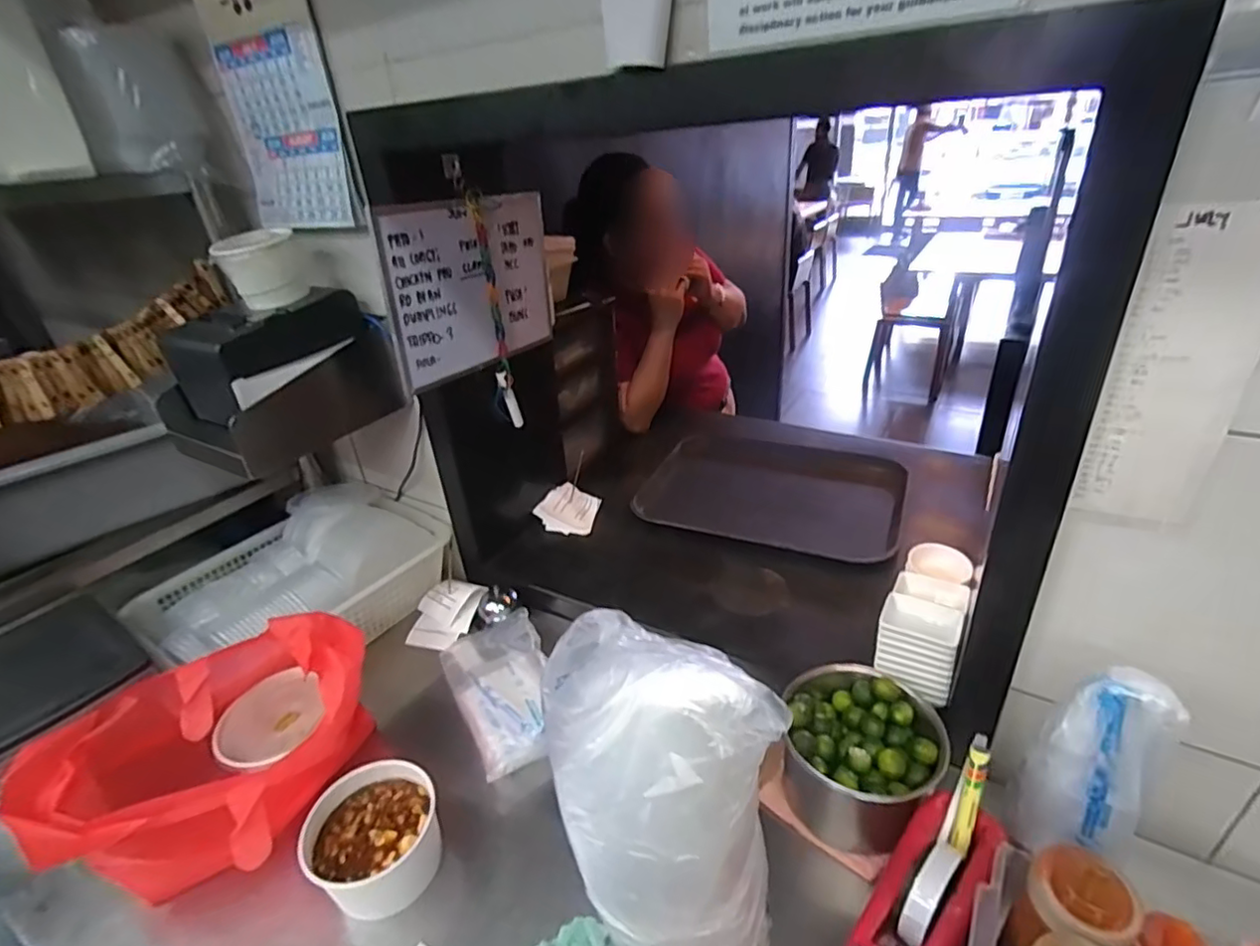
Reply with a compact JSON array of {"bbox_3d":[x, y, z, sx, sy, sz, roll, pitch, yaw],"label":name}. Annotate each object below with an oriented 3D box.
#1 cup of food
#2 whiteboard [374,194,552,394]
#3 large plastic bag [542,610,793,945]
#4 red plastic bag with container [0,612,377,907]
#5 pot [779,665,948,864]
[{"bbox_3d":[-0.251,0.369,0.603,0.118,0.069,0.133,-27,36,-34],"label":"cup of food"},{"bbox_3d":[-0.211,-0.264,0.847,0.017,0.213,0.302,14,34,30],"label":"whiteboard"},{"bbox_3d":[0.018,0.260,0.486,0.186,0.291,0.118,17,36,34],"label":"large plastic bag"},{"bbox_3d":[-0.424,0.296,0.629,0.223,0.175,0.237,0,29,8],"label":"red plastic bag with container"},{"bbox_3d":[0.235,0.290,0.623,0.144,0.121,0.131,-4,29,2],"label":"pot"}]

